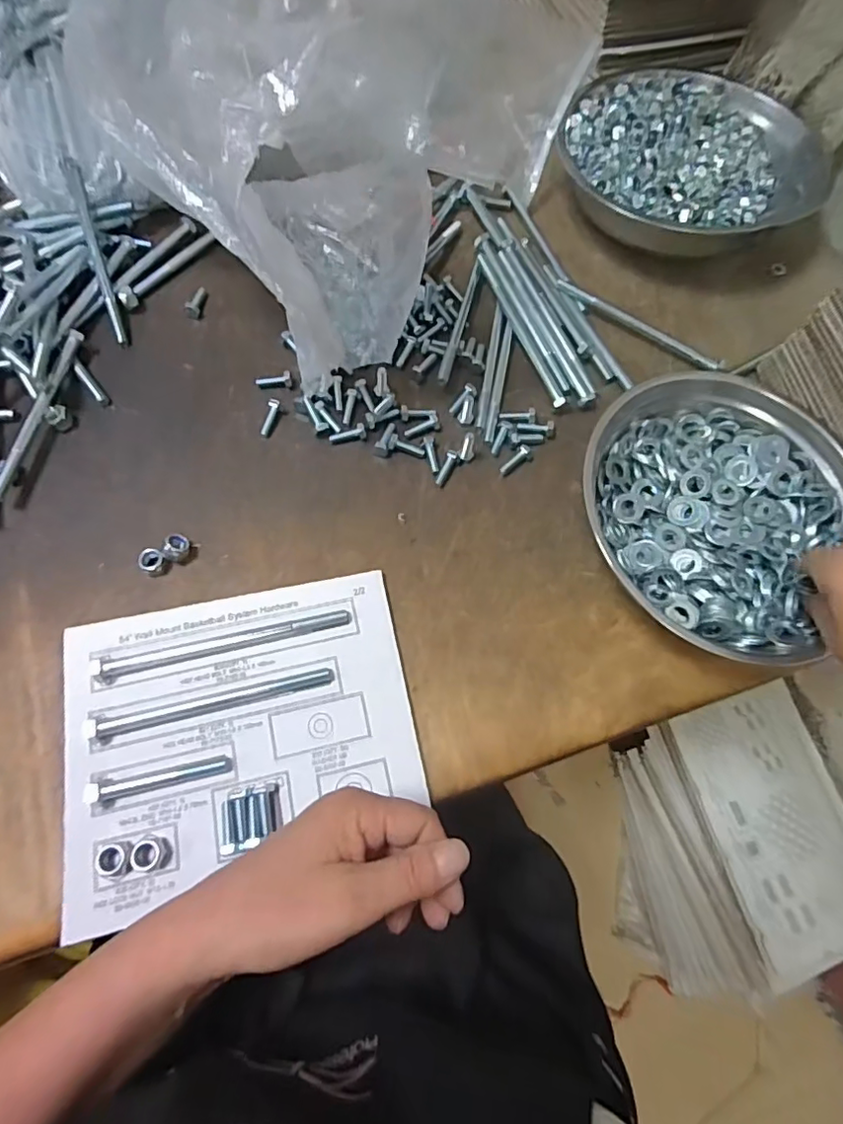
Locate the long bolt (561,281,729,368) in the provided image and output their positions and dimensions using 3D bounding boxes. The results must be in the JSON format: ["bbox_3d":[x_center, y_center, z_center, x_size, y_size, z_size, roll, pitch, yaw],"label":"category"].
[{"bbox_3d":[0.200,-0.217,0.520,0.165,0.013,0.015,30,69,9],"label":"long bolt"}]

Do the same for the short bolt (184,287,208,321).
[{"bbox_3d":[-0.203,-0.232,0.506,0.015,0.014,0.031,12,68,2],"label":"short bolt"}]

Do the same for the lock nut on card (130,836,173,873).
[{"bbox_3d":[-0.162,0.176,0.340,0.021,0.009,0.020,1,68,-3],"label":"lock nut on card"}]

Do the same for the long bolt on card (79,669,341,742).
[{"bbox_3d":[-0.137,0.094,0.376,0.155,0.014,0.013,-12,69,-8],"label":"long bolt on card"}]

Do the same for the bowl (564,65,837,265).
[{"bbox_3d":[0.263,-0.404,0.571,0.262,0.050,0.205,-1,68,-4],"label":"bowl"}]

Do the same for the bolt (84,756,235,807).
[{"bbox_3d":[-0.163,0.137,0.354,0.085,0.013,0.014,-10,69,-7],"label":"bolt"}]

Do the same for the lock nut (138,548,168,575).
[{"bbox_3d":[-0.197,0.000,0.413,0.016,0.013,0.016,1,68,-3],"label":"lock nut"}]

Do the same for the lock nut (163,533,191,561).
[{"bbox_3d":[-0.179,-0.010,0.415,0.019,0.019,0.013,-39,75,-17],"label":"lock nut"}]

